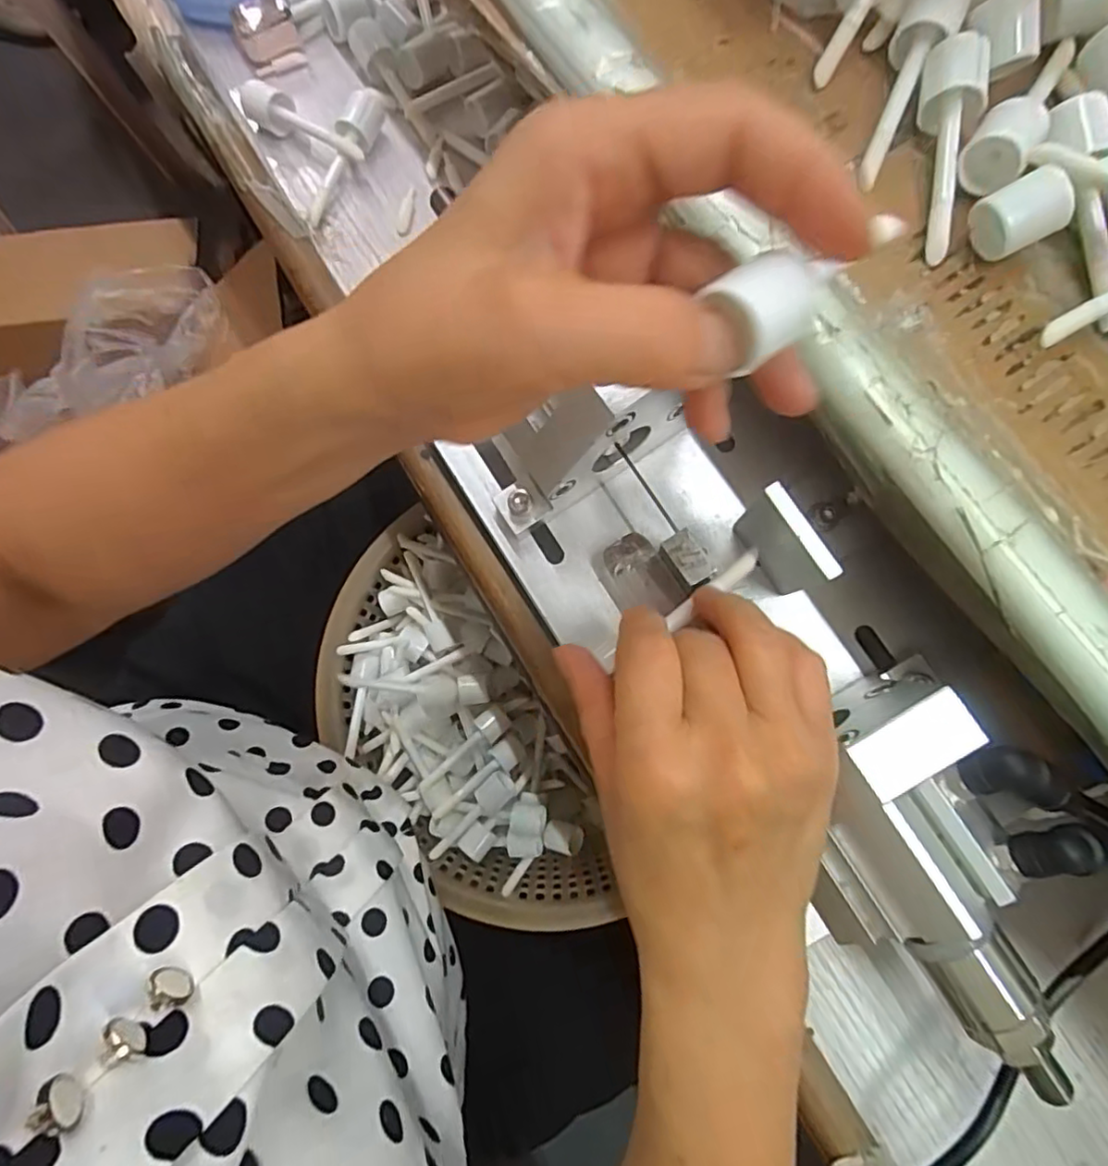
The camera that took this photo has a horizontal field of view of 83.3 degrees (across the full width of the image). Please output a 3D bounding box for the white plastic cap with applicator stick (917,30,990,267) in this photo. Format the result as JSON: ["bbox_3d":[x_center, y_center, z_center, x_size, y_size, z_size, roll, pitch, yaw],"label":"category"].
[{"bbox_3d":[0.138,-0.149,0.218,0.018,0.019,0.075,4,90,0],"label":"white plastic cap with applicator stick"}]

